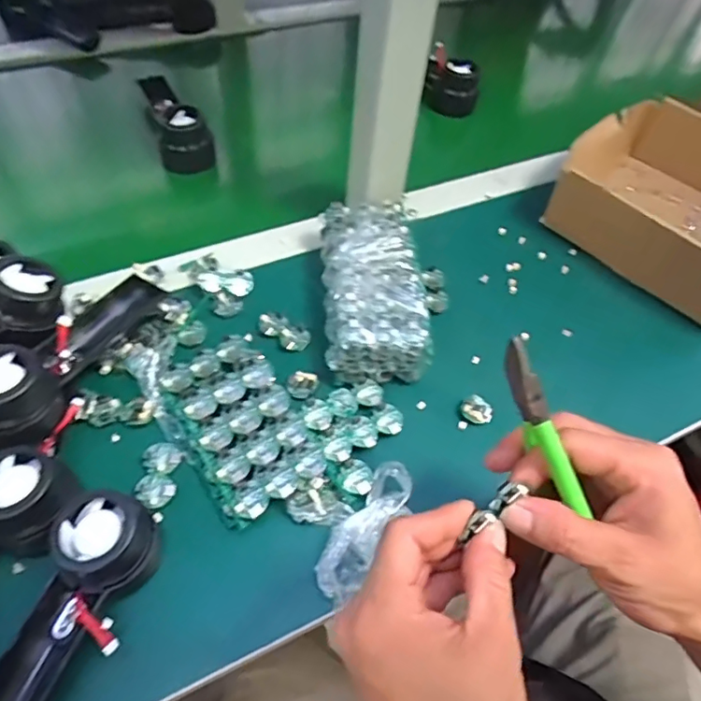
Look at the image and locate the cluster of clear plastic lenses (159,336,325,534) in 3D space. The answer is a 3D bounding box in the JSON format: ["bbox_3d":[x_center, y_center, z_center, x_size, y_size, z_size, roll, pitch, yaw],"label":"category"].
[{"bbox_3d":[-0.082,0.050,0.399,0.081,0.017,0.138,-27,61,-22],"label":"cluster of clear plastic lenses"}]

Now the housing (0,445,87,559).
[{"bbox_3d":[-0.208,0.094,0.345,0.054,0.043,0.056,32,58,17],"label":"housing"}]

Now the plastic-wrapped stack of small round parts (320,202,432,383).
[{"bbox_3d":[0.020,-0.056,0.472,0.087,0.045,0.167,-1,54,-6],"label":"plastic-wrapped stack of small round parts"}]

